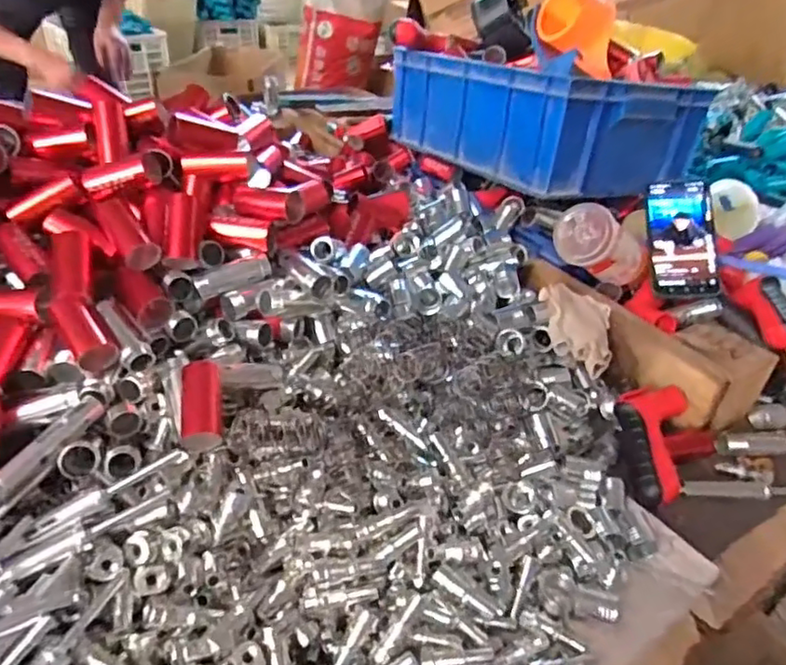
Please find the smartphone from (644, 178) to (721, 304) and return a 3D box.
[{"bbox_3d":[0.346,-0.113,0.734,0.071,0.012,0.159,-4,69,21],"label":"smartphone"}]

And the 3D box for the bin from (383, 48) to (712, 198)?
[{"bbox_3d":[0.213,-0.327,0.917,0.271,0.174,0.380,-14,40,-26],"label":"bin"}]

